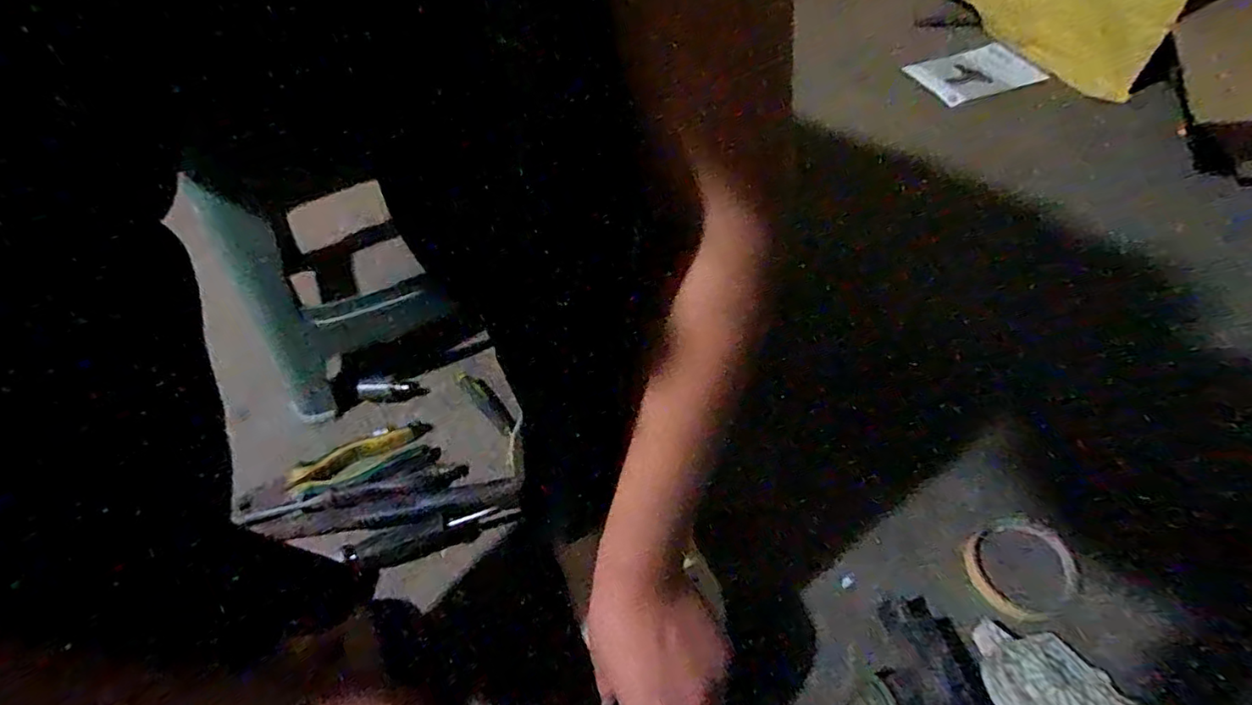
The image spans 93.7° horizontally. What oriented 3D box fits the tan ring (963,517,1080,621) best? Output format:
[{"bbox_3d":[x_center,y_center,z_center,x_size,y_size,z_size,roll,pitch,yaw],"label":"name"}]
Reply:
[{"bbox_3d":[0.326,0.177,0.485,0.091,0.017,0.076,-25,52,-16],"label":"tan ring"}]

